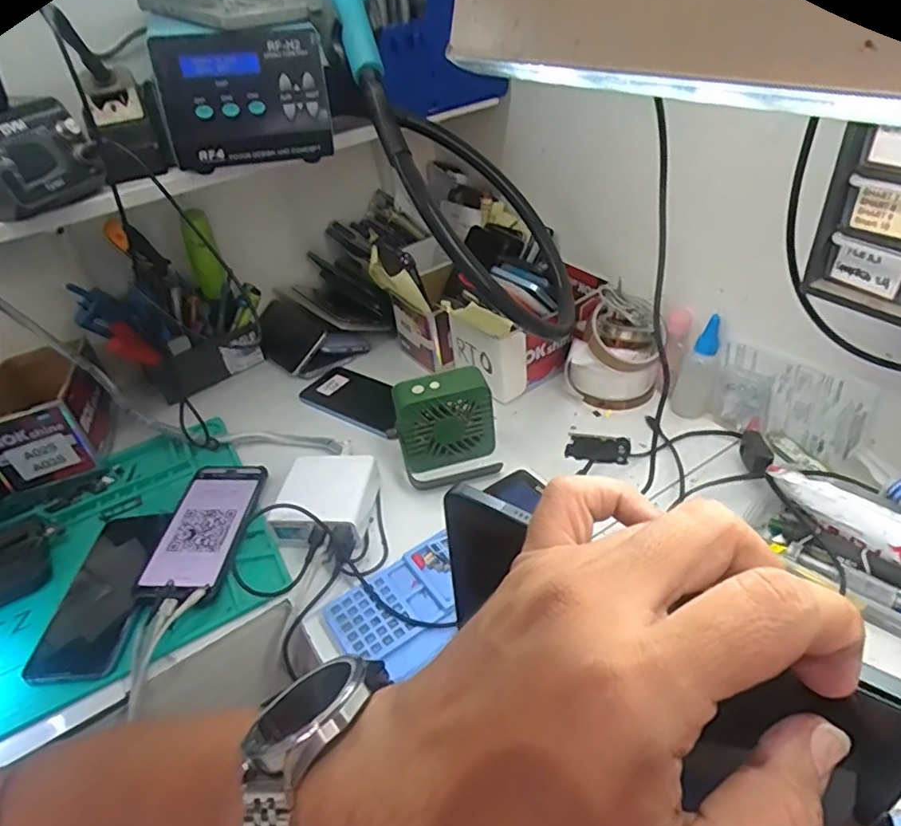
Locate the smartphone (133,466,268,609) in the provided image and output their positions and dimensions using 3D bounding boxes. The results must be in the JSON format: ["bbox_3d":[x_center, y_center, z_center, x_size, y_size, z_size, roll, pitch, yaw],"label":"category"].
[{"bbox_3d":[-0.238,0.111,0.572,0.078,0.011,0.161,0,38,2],"label":"smartphone"}]

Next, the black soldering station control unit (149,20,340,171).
[{"bbox_3d":[-0.200,-0.307,0.574,0.154,0.107,0.083,-16,39,-11],"label":"black soldering station control unit"}]

